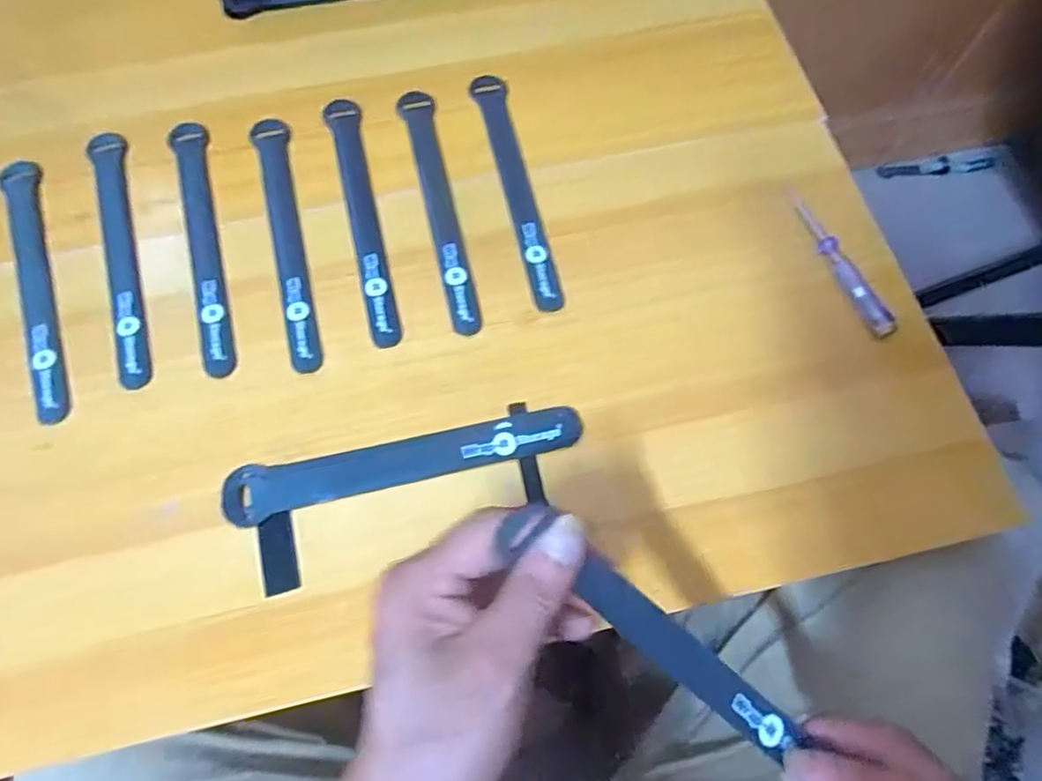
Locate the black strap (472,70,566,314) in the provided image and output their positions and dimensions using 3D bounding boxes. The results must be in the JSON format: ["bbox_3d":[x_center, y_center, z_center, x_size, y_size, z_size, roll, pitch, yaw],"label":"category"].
[{"bbox_3d":[-0.004,-0.140,0.437,0.023,0.005,0.195,-12,69,-5],"label":"black strap"}]

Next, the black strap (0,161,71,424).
[{"bbox_3d":[-0.307,-0.068,0.409,0.021,0.008,0.197,-21,70,-8],"label":"black strap"}]

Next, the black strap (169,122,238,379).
[{"bbox_3d":[-0.207,-0.099,0.420,0.022,0.004,0.202,-17,69,-7],"label":"black strap"}]

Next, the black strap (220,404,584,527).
[{"bbox_3d":[-0.065,0.040,0.366,0.199,0.006,0.031,-11,69,-5],"label":"black strap"}]

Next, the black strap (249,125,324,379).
[{"bbox_3d":[-0.153,-0.102,0.423,0.024,0.006,0.198,-15,69,-6],"label":"black strap"}]

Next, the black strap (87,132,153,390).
[{"bbox_3d":[-0.259,-0.091,0.417,0.021,0.004,0.199,-18,70,-7],"label":"black strap"}]

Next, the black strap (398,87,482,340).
[{"bbox_3d":[-0.055,-0.124,0.430,0.023,0.004,0.192,-11,69,-5],"label":"black strap"}]

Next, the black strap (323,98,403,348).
[{"bbox_3d":[-0.104,-0.115,0.426,0.022,0.008,0.190,-14,69,-8],"label":"black strap"}]

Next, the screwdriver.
[{"bbox_3d":[0.201,-0.086,0.412,0.013,0.010,0.119,-21,70,-8],"label":"screwdriver"}]

